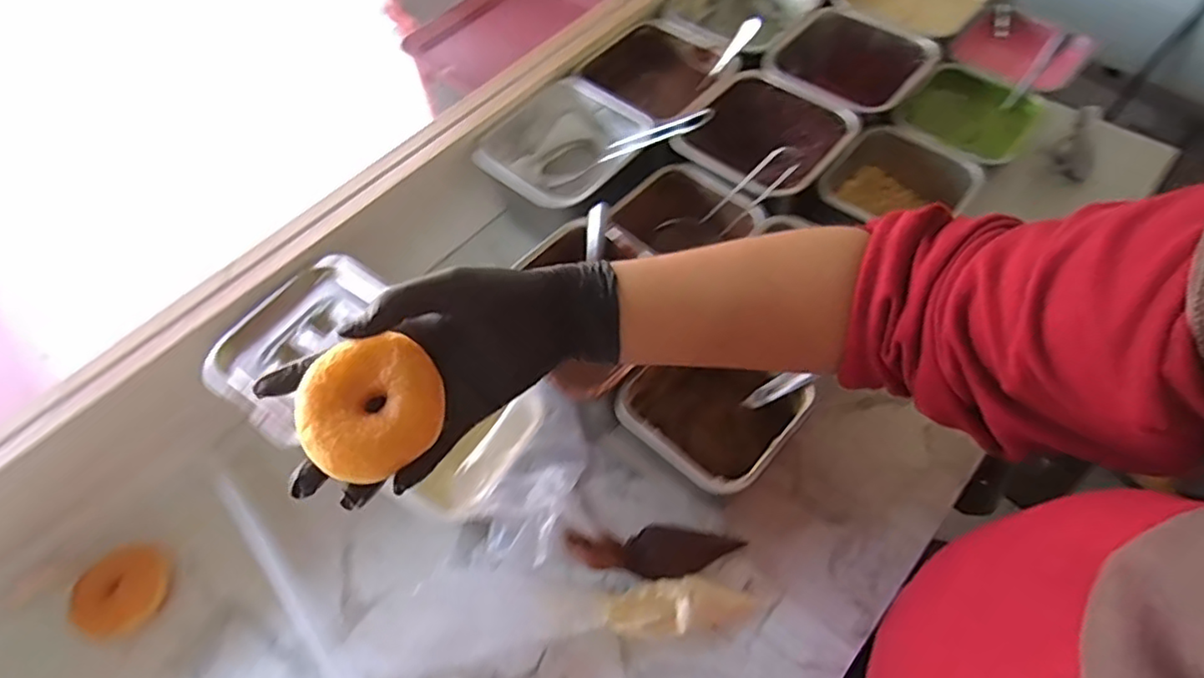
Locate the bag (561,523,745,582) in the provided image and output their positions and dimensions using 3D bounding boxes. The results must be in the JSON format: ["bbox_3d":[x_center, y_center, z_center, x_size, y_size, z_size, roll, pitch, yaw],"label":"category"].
[{"bbox_3d":[0.039,0.161,0.481,0.140,0.020,0.040,6,57,-20],"label":"bag"}]

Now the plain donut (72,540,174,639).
[{"bbox_3d":[-0.372,0.196,0.490,0.069,0.022,0.056,-39,66,-19],"label":"plain donut"}]

